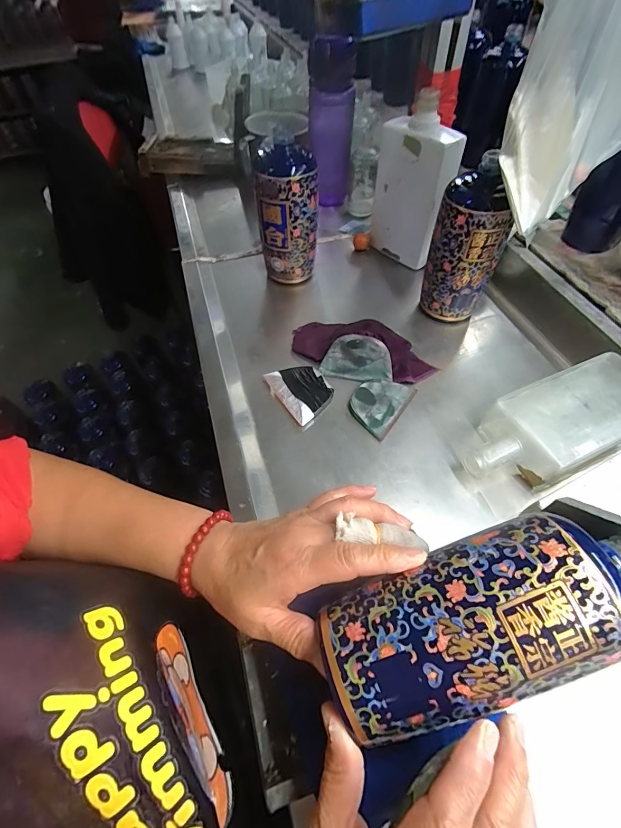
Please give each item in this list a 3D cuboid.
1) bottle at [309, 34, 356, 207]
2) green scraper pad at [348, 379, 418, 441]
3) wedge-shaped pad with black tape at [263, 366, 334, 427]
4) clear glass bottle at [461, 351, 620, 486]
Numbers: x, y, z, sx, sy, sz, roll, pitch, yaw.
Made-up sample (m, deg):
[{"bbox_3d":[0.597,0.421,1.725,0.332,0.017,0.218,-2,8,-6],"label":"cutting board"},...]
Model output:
[{"bbox_3d":[0.036,-0.482,0.648,0.074,0.221,0.060,-8,56,-1],"label":"bottle"},{"bbox_3d":[0.078,-0.014,0.434,0.057,0.010,0.081,29,63,22],"label":"green scraper pad"},{"bbox_3d":[-0.011,-0.029,0.448,0.060,0.008,0.082,-33,60,-17],"label":"wedge-shaped pad with black tape"},{"bbox_3d":[0.258,0.012,0.392,0.231,0.049,0.094,-19,56,-17],"label":"clear glass bottle"}]

